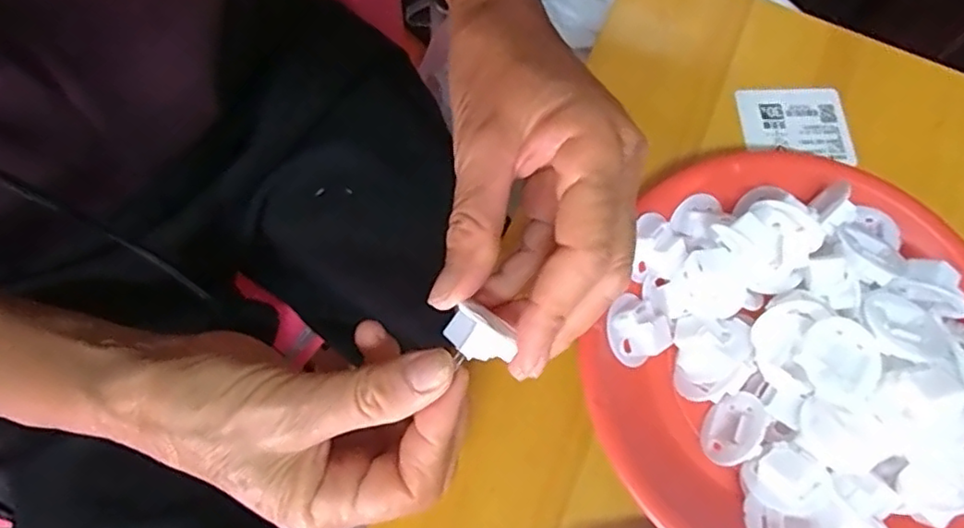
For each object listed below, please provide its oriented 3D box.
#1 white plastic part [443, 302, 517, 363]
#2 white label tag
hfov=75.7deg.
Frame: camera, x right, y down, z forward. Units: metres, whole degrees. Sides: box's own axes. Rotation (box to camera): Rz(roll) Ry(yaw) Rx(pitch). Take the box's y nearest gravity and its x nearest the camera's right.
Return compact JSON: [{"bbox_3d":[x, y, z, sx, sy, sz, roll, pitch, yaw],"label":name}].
[{"bbox_3d":[-0.001,0.026,0.217,0.025,0.015,0.015,27,72,7],"label":"white plastic part"},{"bbox_3d":[0.172,-0.078,0.340,0.062,0.005,0.041,4,71,-1],"label":"white label tag"}]

